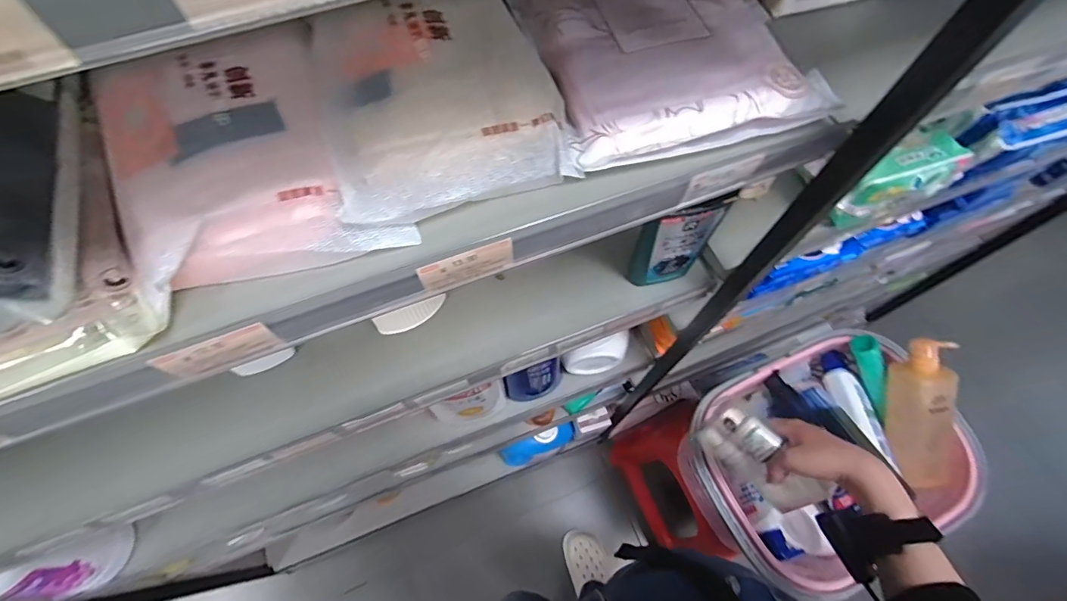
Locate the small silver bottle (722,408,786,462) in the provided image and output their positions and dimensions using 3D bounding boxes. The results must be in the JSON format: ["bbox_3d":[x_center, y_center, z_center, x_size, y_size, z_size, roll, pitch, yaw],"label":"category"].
[{"bbox_3d":[0.267,0.162,0.584,0.066,0.028,0.033,42,71,16],"label":"small silver bottle"}]

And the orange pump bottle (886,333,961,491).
[{"bbox_3d":[0.598,0.173,0.728,0.056,0.074,0.230,-1,95,-1],"label":"orange pump bottle"}]

